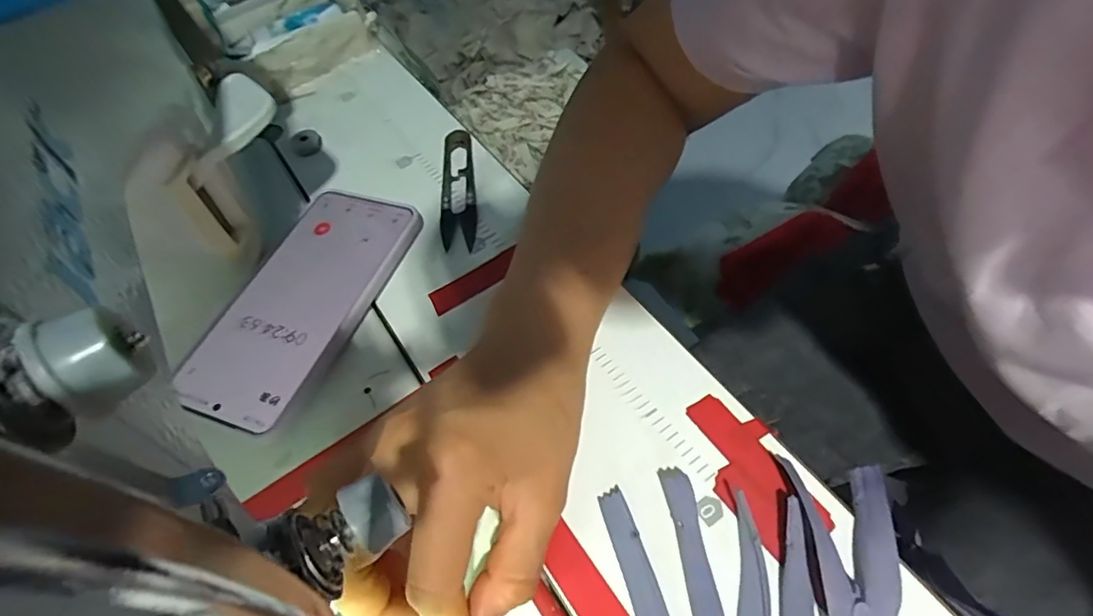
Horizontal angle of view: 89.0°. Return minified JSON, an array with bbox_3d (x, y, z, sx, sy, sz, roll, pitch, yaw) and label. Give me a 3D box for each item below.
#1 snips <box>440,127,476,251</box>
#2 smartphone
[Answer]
[{"bbox_3d":[-0.058,-0.080,0.364,0.023,0.010,0.101,-8,56,3],"label":"snips"},{"bbox_3d":[-0.139,-0.008,0.314,0.077,0.010,0.152,17,61,19],"label":"smartphone"}]

